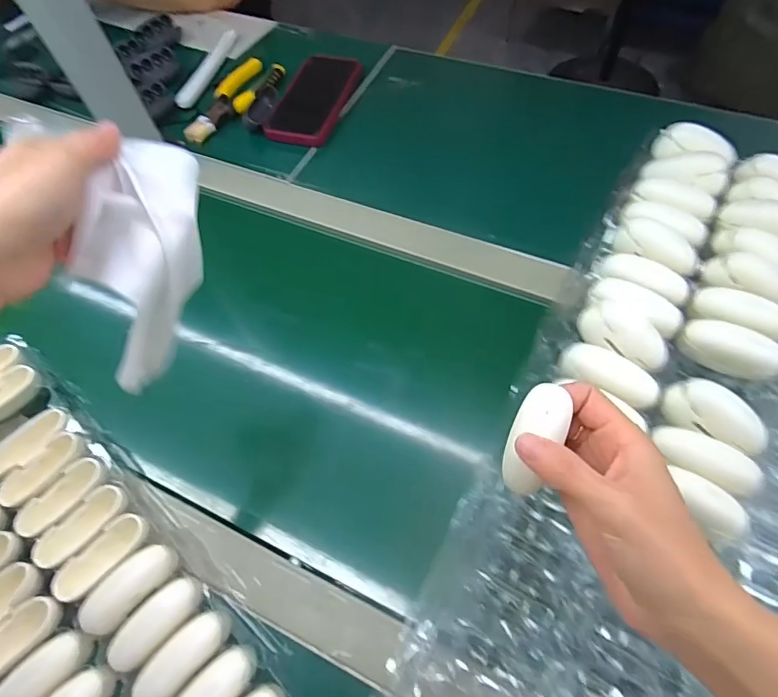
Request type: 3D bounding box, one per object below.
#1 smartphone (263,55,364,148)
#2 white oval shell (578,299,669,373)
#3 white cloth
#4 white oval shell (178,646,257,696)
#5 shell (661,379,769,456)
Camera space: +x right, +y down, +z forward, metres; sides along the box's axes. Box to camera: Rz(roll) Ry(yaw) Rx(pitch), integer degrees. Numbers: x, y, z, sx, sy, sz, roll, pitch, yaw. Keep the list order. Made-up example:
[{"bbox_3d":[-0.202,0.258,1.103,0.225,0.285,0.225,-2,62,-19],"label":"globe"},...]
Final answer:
[{"bbox_3d":[-0.094,-0.323,0.615,0.077,0.017,0.178,12,63,11],"label":"smartphone"},{"bbox_3d":[0.182,-0.012,0.367,0.068,0.032,0.026,32,68,20],"label":"white oval shell"},{"bbox_3d":[-0.147,-0.041,0.287,0.038,0.152,0.058,16,22,14],"label":"white cloth"},{"bbox_3d":[-0.116,0.227,0.310,0.028,0.016,0.066,37,70,22],"label":"white oval shell"},{"bbox_3d":[0.231,0.047,0.334,0.067,0.025,0.028,25,66,17],"label":"shell"}]

